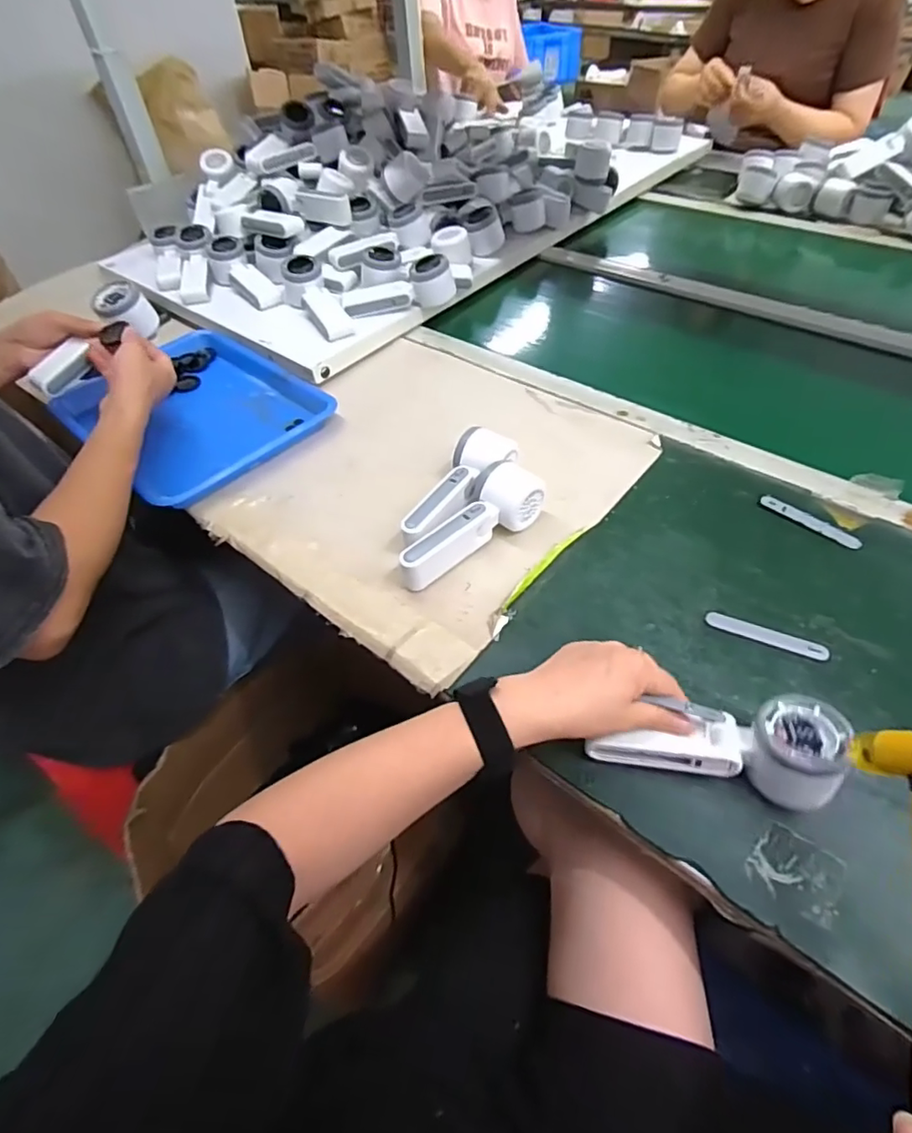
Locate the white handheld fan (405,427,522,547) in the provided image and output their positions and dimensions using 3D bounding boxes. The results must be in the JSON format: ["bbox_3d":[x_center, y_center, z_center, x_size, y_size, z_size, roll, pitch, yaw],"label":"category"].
[{"bbox_3d":[-0.003,-0.082,0.588,0.060,0.050,0.168,35,59,29],"label":"white handheld fan"}]

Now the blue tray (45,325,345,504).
[{"bbox_3d":[-0.344,-0.215,0.734,0.319,0.042,0.246,35,63,27],"label":"blue tray"}]

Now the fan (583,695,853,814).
[{"bbox_3d":[0.181,0.128,0.402,0.164,0.045,0.064,-3,52,14],"label":"fan"}]

